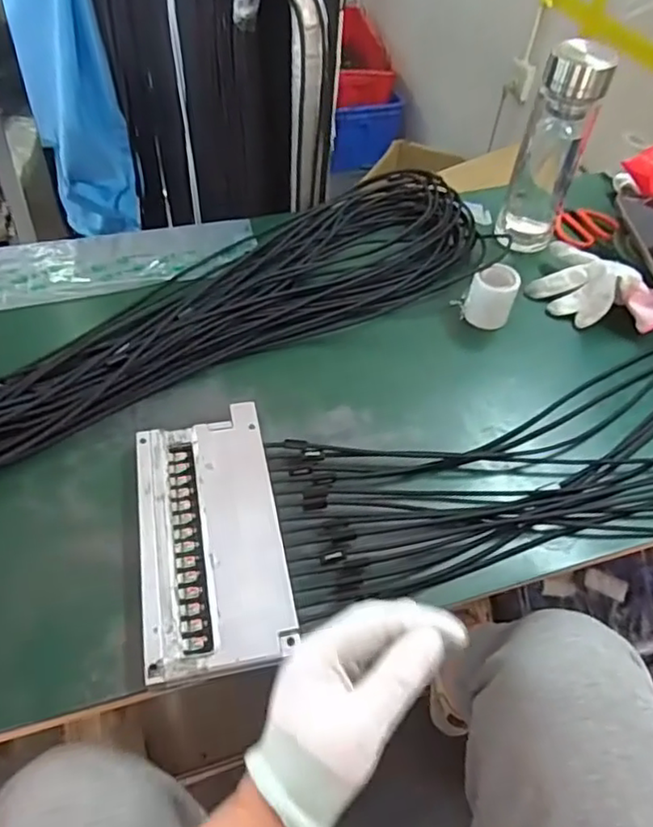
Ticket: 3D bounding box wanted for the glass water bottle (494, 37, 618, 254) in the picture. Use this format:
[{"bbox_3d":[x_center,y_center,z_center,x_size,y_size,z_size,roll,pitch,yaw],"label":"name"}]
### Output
[{"bbox_3d":[0.244,-0.289,0.674,0.069,0.187,0.072,21,50,12],"label":"glass water bottle"}]

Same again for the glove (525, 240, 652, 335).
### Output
[{"bbox_3d":[0.284,-0.133,0.661,0.078,0.055,0.148,-35,61,-30],"label":"glove"}]

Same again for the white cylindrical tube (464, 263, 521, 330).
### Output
[{"bbox_3d":[0.168,-0.119,0.644,0.043,0.052,0.040,21,50,12],"label":"white cylindrical tube"}]

